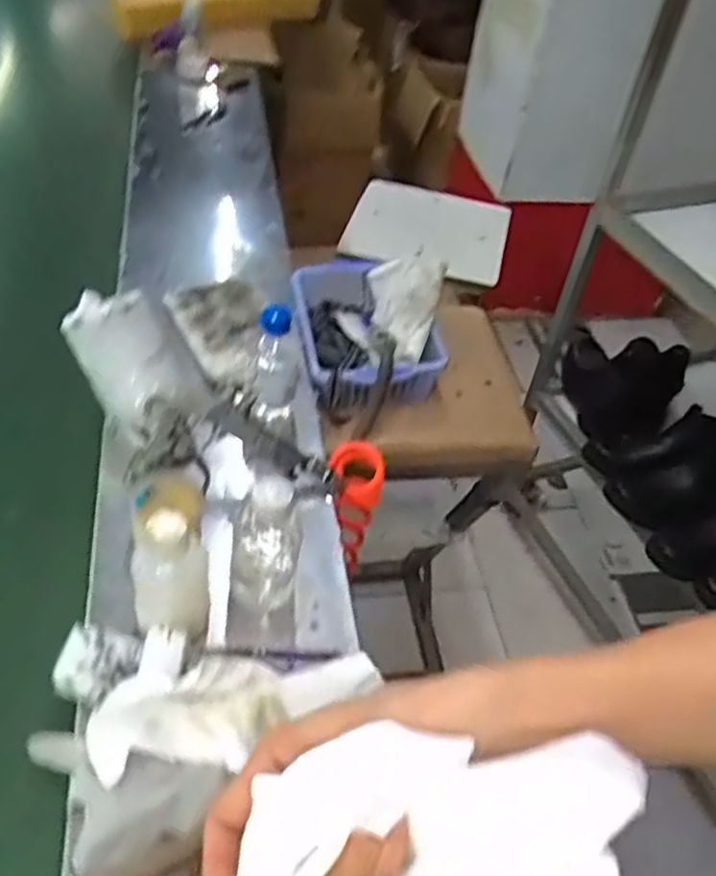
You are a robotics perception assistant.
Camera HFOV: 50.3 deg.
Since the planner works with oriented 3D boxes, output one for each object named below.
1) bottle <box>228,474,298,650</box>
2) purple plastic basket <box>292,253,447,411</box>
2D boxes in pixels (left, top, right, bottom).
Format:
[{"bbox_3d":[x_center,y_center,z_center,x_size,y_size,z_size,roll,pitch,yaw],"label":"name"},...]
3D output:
[{"bbox_3d":[-0.080,0.112,0.651,0.055,0.184,0.060,5,44,-2],"label":"bottle"},{"bbox_3d":[0.009,-0.137,0.973,0.170,0.077,0.219,-2,45,-9],"label":"purple plastic basket"}]

